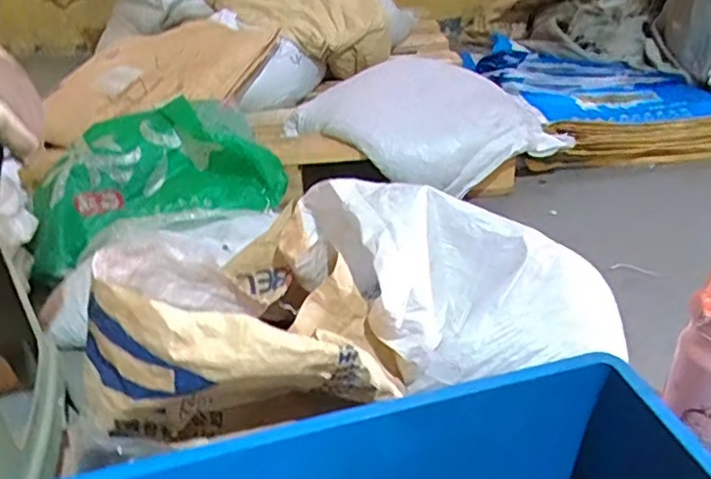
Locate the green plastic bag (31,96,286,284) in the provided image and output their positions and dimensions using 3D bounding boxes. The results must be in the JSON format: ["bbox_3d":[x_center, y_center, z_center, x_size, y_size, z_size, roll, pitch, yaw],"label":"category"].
[{"bbox_3d":[-0.381,-0.112,1.192,0.443,0.175,0.286,-15,34,-19],"label":"green plastic bag"}]

